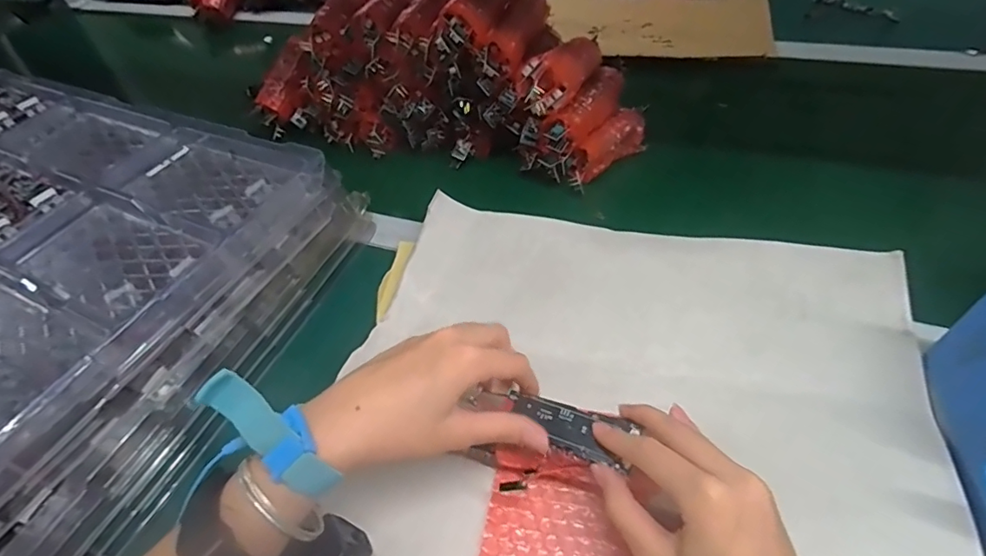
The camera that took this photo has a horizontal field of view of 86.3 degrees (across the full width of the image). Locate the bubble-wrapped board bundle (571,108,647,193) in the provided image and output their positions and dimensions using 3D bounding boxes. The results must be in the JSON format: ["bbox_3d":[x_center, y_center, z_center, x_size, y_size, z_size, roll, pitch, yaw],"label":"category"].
[{"bbox_3d":[0.123,-0.136,0.558,0.037,0.044,0.127,27,57,28],"label":"bubble-wrapped board bundle"}]

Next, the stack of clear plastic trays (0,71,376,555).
[{"bbox_3d":[-0.450,-0.009,0.451,0.558,0.090,0.401,15,53,21],"label":"stack of clear plastic trays"}]

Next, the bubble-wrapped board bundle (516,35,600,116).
[{"bbox_3d":[0.065,-0.204,0.517,0.051,0.042,0.135,19,54,23],"label":"bubble-wrapped board bundle"}]

